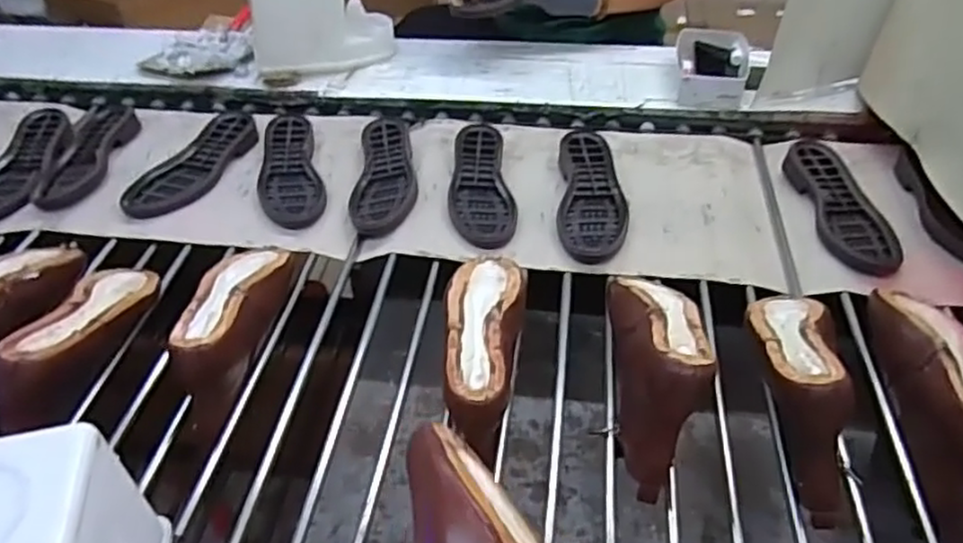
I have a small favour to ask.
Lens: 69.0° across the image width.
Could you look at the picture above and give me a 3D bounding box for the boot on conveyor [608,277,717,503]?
[{"bbox_3d":[0.182,0.083,0.711,0.083,0.126,0.258,1,42,4],"label":"boot on conveyor"}]

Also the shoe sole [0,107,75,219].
[{"bbox_3d":[-0.719,-0.170,1.089,0.109,0.031,0.264,0,42,3],"label":"shoe sole"}]

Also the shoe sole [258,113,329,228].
[{"bbox_3d":[-0.294,-0.160,1.062,0.091,0.027,0.254,-13,43,-10],"label":"shoe sole"}]

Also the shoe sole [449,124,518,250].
[{"bbox_3d":[-0.005,-0.131,1.021,0.091,0.026,0.256,-6,42,-3],"label":"shoe sole"}]

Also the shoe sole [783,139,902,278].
[{"bbox_3d":[0.490,-0.093,0.957,0.094,0.030,0.278,-2,42,1],"label":"shoe sole"}]

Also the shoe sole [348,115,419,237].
[{"bbox_3d":[-0.141,-0.151,1.037,0.090,0.029,0.247,-2,42,1],"label":"shoe sole"}]

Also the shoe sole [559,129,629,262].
[{"bbox_3d":[0.157,-0.112,0.990,0.092,0.033,0.262,2,42,6],"label":"shoe sole"}]

